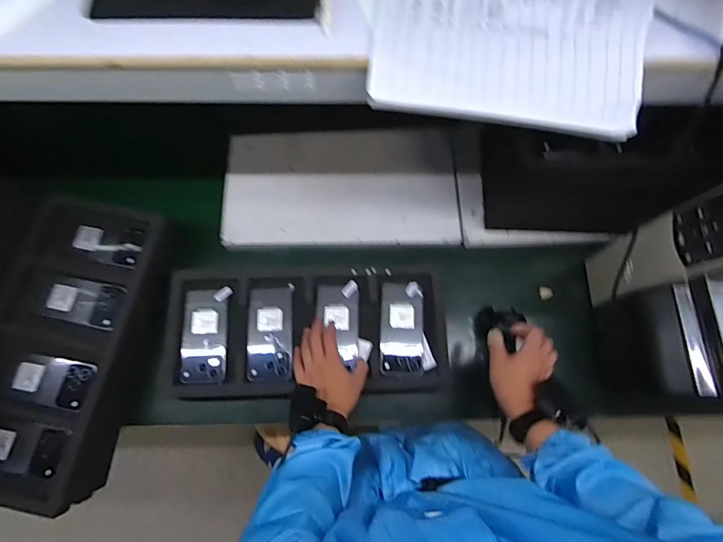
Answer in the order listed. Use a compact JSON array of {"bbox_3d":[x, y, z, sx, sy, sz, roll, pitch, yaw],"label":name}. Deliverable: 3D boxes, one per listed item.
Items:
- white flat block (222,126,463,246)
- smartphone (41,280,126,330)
[{"bbox_3d":[-0.034,-0.168,0.771,0.434,0.039,0.237,-3,74,-1],"label":"white flat block"},{"bbox_3d":[-0.439,0.050,0.630,0.120,0.015,0.069,12,74,3],"label":"smartphone"}]

